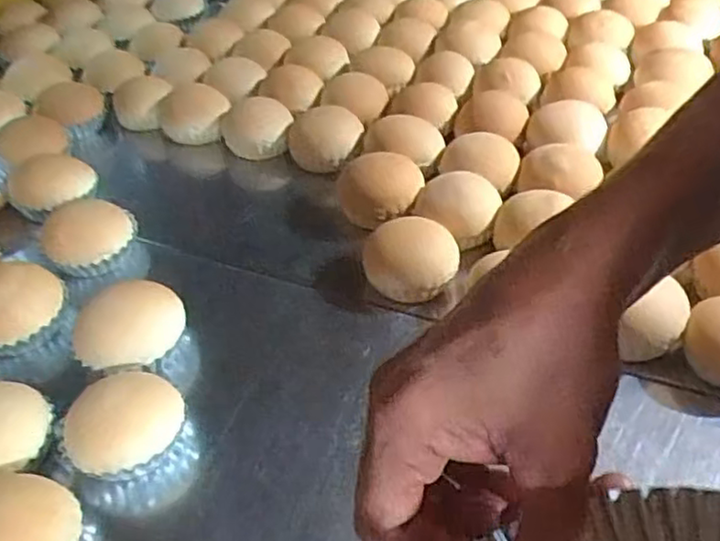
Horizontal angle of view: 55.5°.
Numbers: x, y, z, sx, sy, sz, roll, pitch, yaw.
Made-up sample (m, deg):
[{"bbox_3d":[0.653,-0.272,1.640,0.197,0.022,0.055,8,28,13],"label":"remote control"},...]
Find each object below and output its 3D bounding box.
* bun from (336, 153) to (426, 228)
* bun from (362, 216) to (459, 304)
[{"bbox_3d":[0.026,-0.089,0.754,0.077,0.055,0.080,-1,44,1],"label":"bun"},{"bbox_3d":[0.051,-0.011,0.685,0.092,0.045,0.081,6,44,9],"label":"bun"}]

